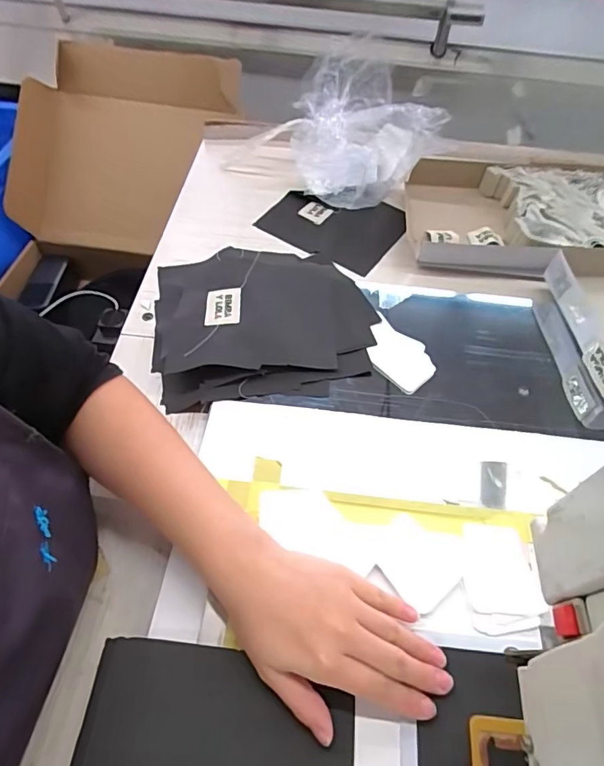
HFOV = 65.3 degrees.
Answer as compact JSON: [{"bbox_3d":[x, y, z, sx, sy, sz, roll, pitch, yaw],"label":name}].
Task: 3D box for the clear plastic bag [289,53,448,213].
[{"bbox_3d":[0.074,-0.338,0.634,0.184,0.104,0.243,-13,57,-11],"label":"clear plastic bag"}]

